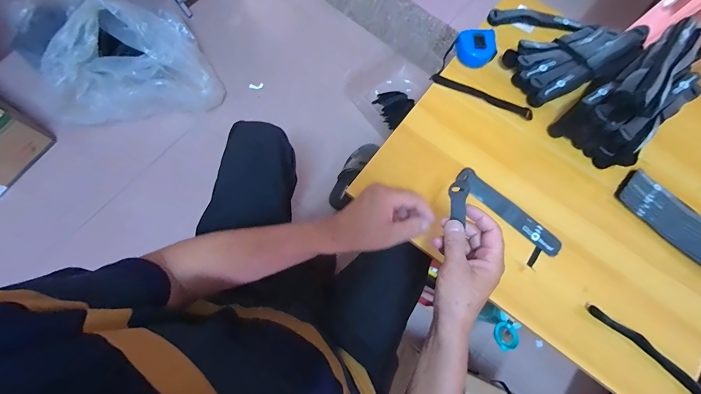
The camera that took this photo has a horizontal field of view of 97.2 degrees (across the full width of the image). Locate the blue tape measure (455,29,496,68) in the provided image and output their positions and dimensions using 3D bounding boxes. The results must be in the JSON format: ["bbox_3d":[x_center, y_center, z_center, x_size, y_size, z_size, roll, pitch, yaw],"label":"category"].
[{"bbox_3d":[0.243,-0.287,0.596,0.064,0.038,0.060,-10,74,-5],"label":"blue tape measure"}]

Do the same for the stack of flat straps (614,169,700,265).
[{"bbox_3d":[0.552,0.040,0.520,0.065,0.030,0.201,-42,79,-12],"label":"stack of flat straps"}]

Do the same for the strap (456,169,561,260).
[{"bbox_3d":[0.268,0.025,0.523,0.200,0.014,0.041,41,77,9],"label":"strap"}]

